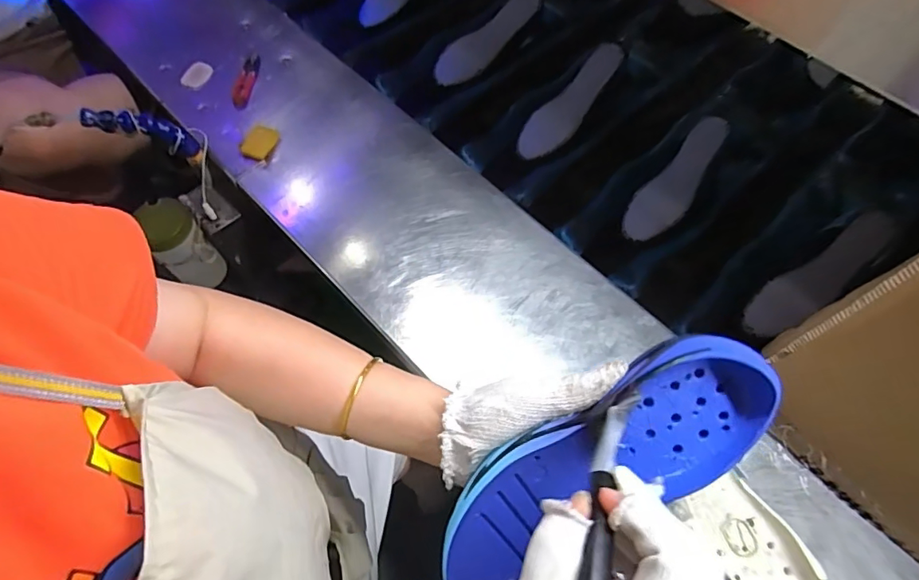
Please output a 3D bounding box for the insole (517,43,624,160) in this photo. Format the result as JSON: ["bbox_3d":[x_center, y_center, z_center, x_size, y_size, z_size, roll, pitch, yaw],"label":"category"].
[{"bbox_3d":[0.159,-0.269,0.726,0.057,0.016,0.194,45,100,18],"label":"insole"}]

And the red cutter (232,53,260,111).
[{"bbox_3d":[-0.305,-0.299,0.723,0.024,0.005,0.110,5,62,-4],"label":"red cutter"}]

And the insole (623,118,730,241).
[{"bbox_3d":[0.294,-0.147,0.679,0.061,0.010,0.193,37,90,15],"label":"insole"}]

